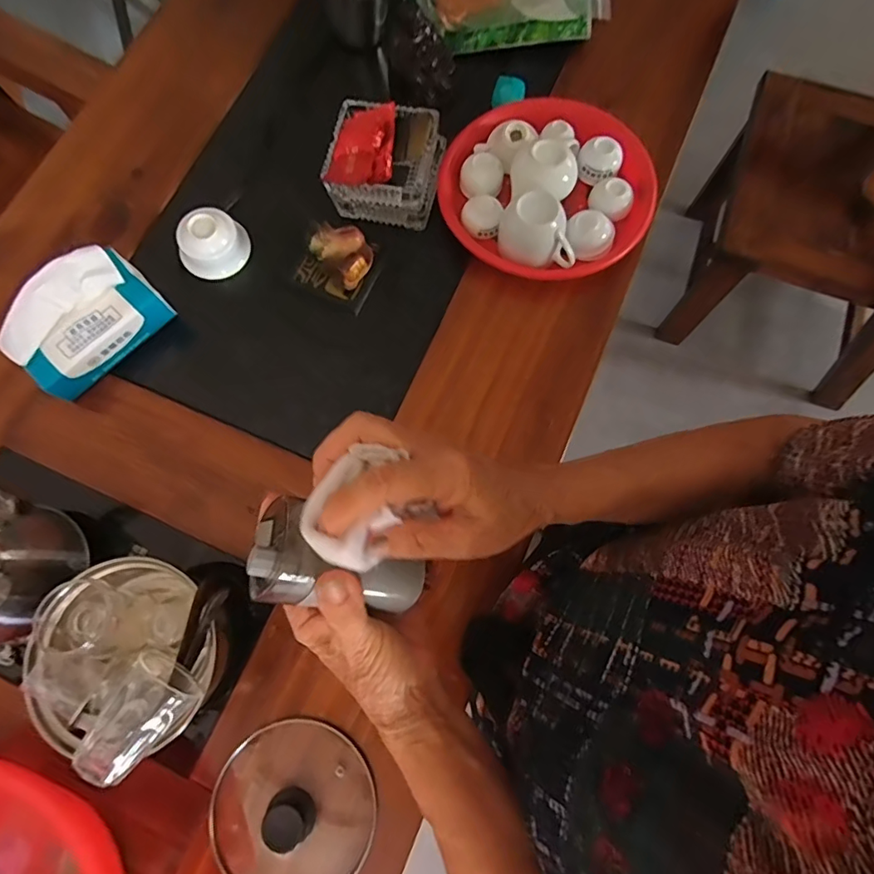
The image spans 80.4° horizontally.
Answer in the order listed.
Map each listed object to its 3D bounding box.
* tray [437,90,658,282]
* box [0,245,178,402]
[{"bbox_3d":[0.130,-0.305,0.612,0.250,0.069,0.241,12,75,5],"label":"tray"},{"bbox_3d":[-0.390,-0.126,0.577,0.079,0.095,0.158,41,80,11],"label":"box"}]

